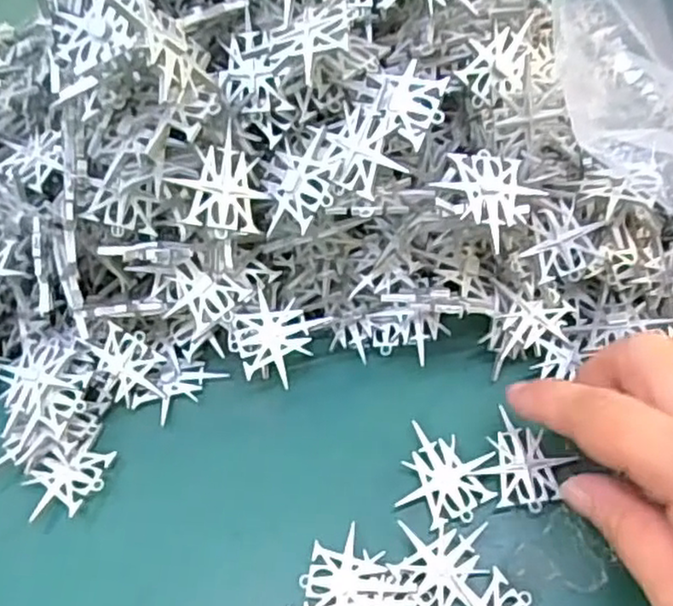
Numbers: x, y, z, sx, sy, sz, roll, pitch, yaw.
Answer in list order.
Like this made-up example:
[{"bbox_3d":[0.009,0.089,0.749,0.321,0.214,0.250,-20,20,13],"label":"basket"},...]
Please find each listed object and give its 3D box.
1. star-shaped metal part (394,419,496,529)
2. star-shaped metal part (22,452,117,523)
[{"bbox_3d":[0.042,0.068,0.258,0.034,0.004,0.033,18,62,13],"label":"star-shaped metal part"},{"bbox_3d":[-0.104,0.072,0.266,0.031,0.008,0.023,-8,59,-2],"label":"star-shaped metal part"}]

